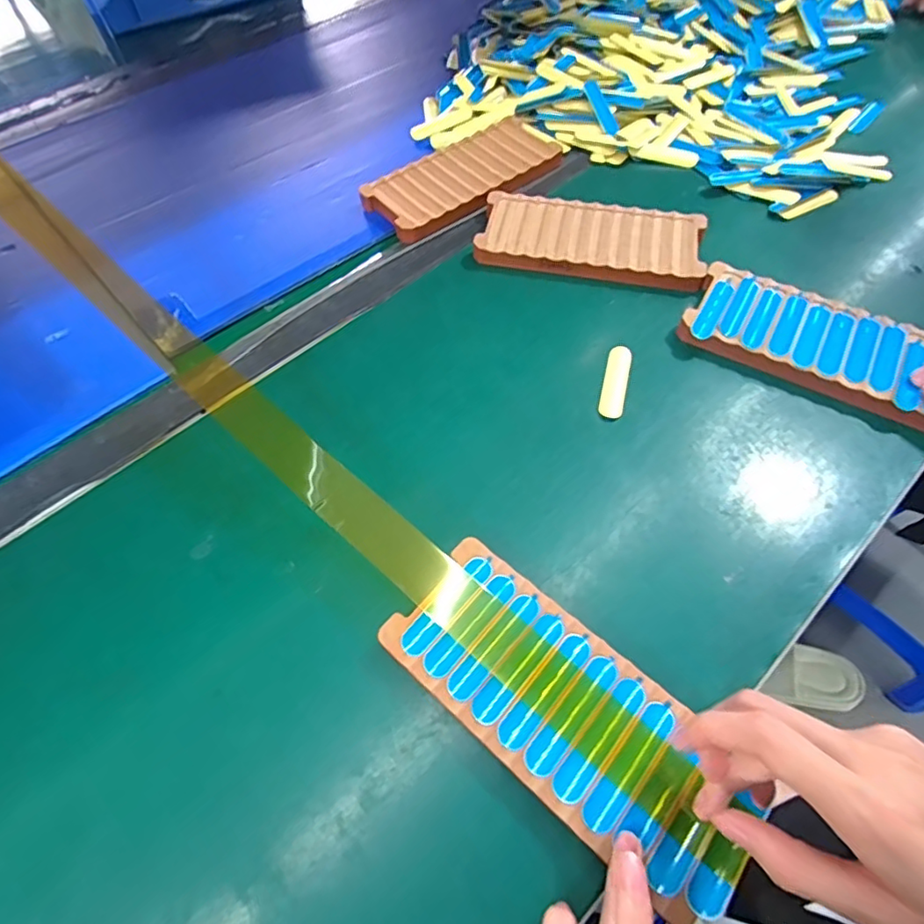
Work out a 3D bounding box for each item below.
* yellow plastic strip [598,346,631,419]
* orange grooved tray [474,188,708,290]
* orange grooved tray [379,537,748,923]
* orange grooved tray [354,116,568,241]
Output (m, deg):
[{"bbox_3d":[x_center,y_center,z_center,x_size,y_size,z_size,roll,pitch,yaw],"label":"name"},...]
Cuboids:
[{"bbox_3d":[0.106,-0.056,0.377,0.016,0.004,0.062,13,62,9],"label":"yellow plastic strip"},{"bbox_3d":[0.103,-0.180,0.440,0.172,0.009,0.077,11,62,8],"label":"orange grooved tray"},{"bbox_3d":[0.049,0.114,0.258,0.174,0.016,0.077,41,70,20],"label":"orange grooved tray"},{"bbox_3d":[0.004,-0.255,0.488,0.180,0.013,0.082,-39,67,-18],"label":"orange grooved tray"}]

